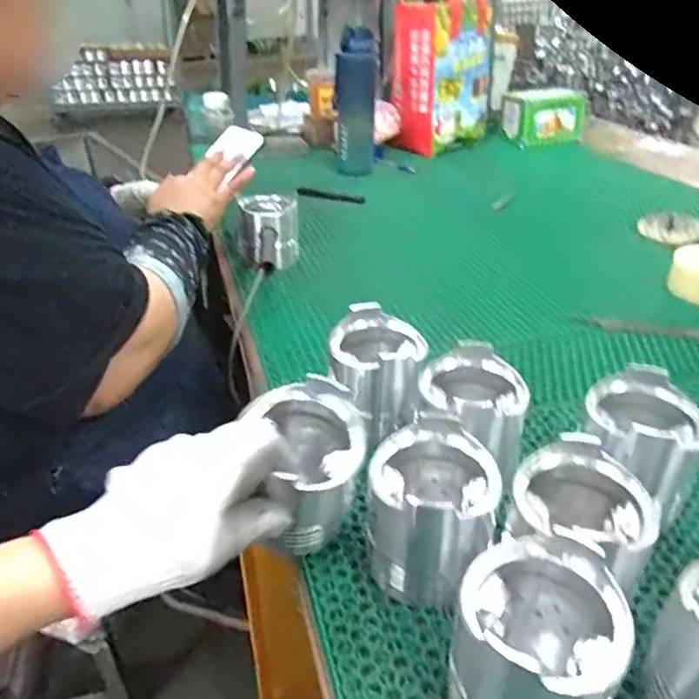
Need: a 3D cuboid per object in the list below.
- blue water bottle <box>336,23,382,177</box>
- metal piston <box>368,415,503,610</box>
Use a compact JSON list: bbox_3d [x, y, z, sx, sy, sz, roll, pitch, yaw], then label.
[{"bbox_3d":[0.016,-0.501,1.221,0.085,0.252,0.079,3,32,4],"label":"blue water bottle"},{"bbox_3d":[0.056,0.110,0.414,0.080,0.094,0.089,9,33,12],"label":"metal piston"}]

